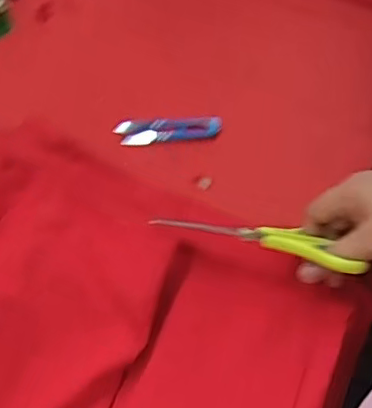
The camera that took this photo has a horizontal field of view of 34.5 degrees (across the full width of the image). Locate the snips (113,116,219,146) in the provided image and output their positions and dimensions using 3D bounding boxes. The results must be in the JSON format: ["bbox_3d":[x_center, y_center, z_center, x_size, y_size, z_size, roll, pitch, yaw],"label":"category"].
[{"bbox_3d":[-0.018,-0.079,0.623,0.106,0.013,0.027,-7,60,-8],"label":"snips"}]

